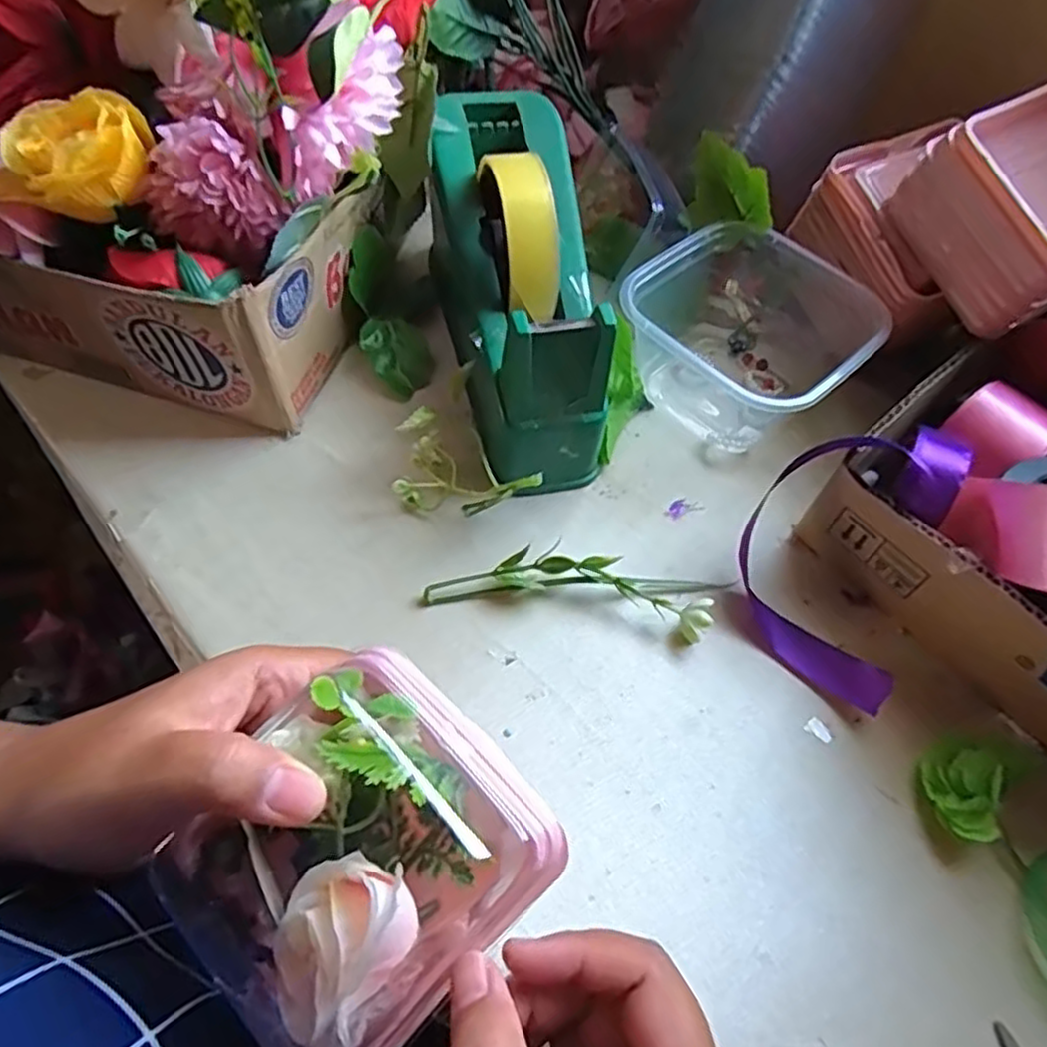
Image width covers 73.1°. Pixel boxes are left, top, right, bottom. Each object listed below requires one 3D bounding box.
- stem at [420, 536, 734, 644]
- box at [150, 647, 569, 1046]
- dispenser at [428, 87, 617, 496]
[{"bbox_3d":[0.026,0.029,0.335,0.139,0.021,0.035,7,59,4],"label":"stem"},{"bbox_3d":[-0.048,0.095,0.201,0.096,0.047,0.084,-39,66,-21],"label":"box"},{"bbox_3d":[0.000,-0.135,0.362,0.072,0.091,0.219,-11,75,-7],"label":"dispenser"}]

